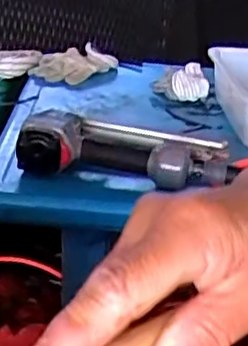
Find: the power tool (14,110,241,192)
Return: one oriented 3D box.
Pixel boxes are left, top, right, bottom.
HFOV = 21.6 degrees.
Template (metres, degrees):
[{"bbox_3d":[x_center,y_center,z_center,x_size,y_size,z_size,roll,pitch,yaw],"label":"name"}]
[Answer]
[{"bbox_3d":[0.005,-0.037,0.797,0.246,0.061,0.142,5,23,1],"label":"power tool"}]

